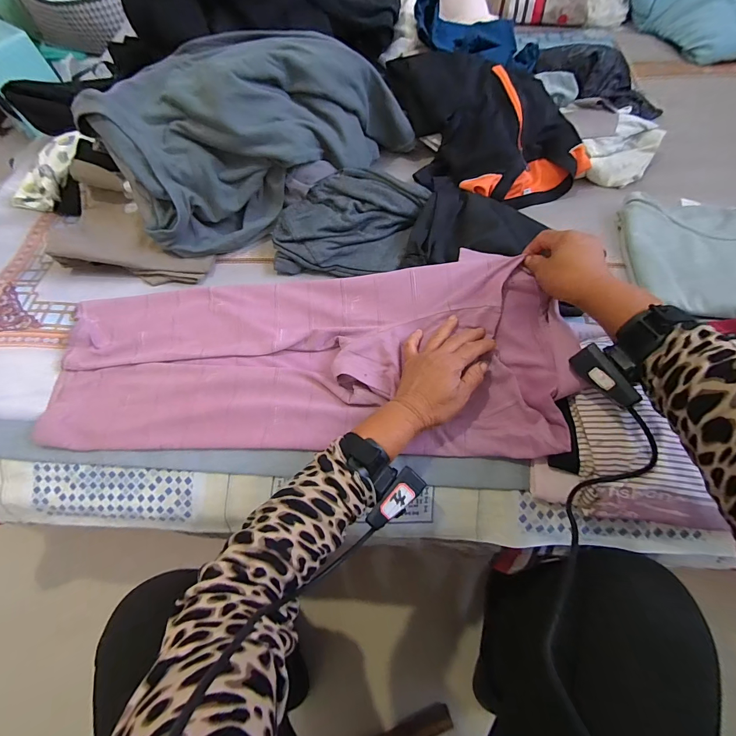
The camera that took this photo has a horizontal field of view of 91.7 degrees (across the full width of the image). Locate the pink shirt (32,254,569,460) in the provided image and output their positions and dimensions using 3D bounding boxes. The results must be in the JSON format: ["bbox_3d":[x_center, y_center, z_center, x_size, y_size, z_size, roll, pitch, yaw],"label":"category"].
[{"bbox_3d":[-0.094,-0.018,0.471,0.659,0.069,0.255,-2,64,6],"label":"pink shirt"}]

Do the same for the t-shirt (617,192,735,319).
[{"bbox_3d":[0.512,-0.161,0.513,0.249,0.023,0.214,4,64,6],"label":"t-shirt"}]

